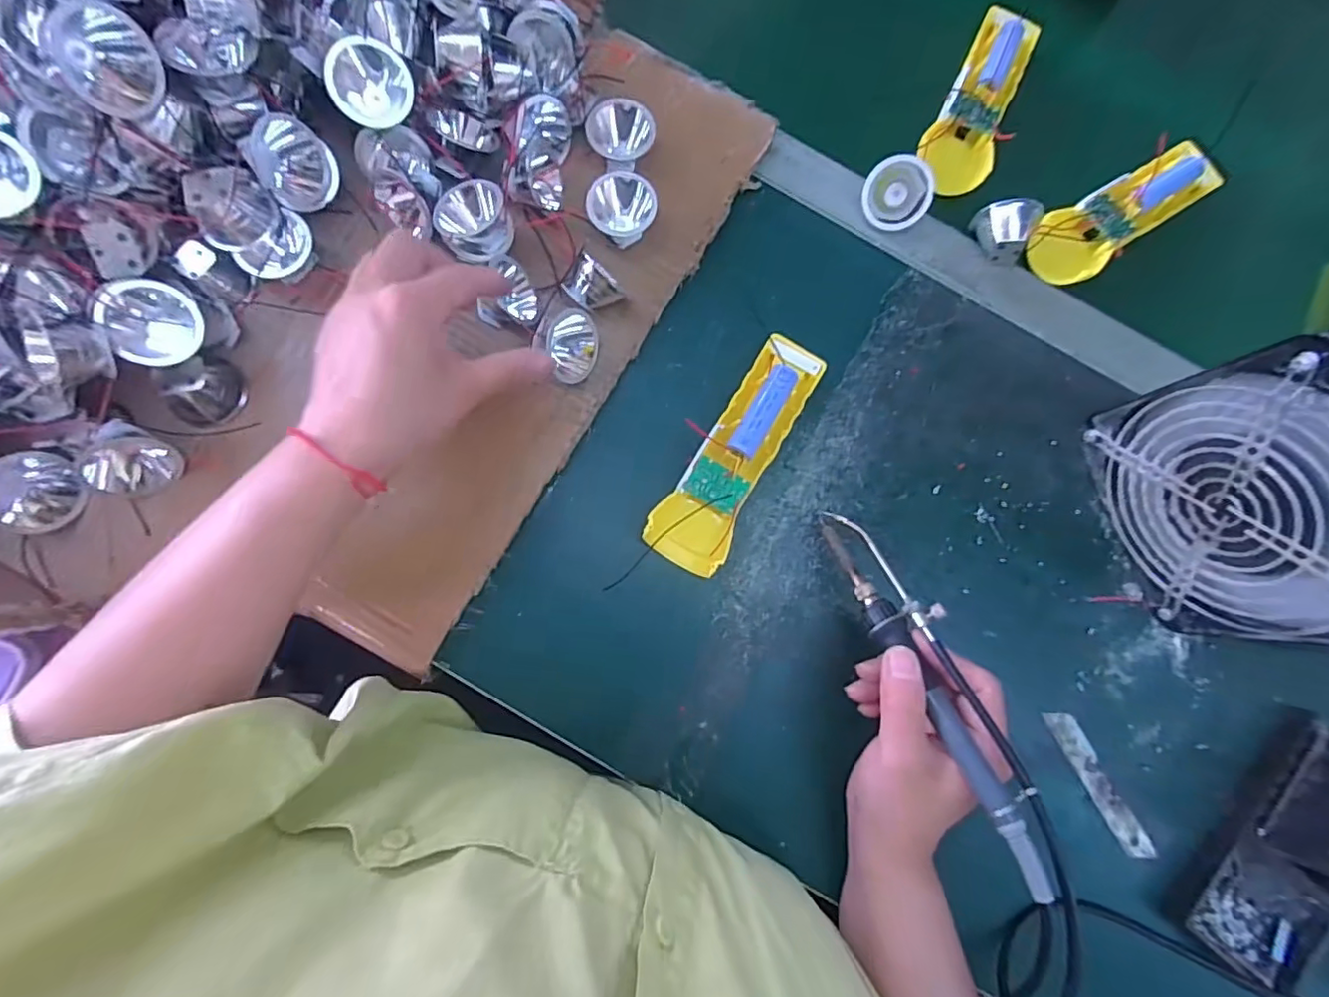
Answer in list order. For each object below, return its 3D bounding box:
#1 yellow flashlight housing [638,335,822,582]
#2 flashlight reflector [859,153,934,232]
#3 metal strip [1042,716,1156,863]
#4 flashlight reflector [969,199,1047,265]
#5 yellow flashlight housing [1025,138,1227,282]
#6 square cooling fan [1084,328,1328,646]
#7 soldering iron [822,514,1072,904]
[{"bbox_3d":[0.046,-0.030,0.360,0.049,0.033,0.161,29,81,2],"label":"yellow flashlight housing"},{"bbox_3d":[0.162,-0.213,0.393,0.045,0.037,0.045,9,122,12],"label":"flashlight reflector"},{"bbox_3d":[0.275,0.180,0.358,0.017,0.005,0.097,-29,83,0],"label":"metal strip"},{"bbox_3d":[0.236,-0.185,0.392,0.038,0.029,0.032,10,81,-1],"label":"flashlight reflector"},{"bbox_3d":[0.331,-0.204,0.404,0.159,0.024,0.050,-29,84,-6],"label":"yellow flashlight housing"},{"bbox_3d":[0.329,0.000,0.311,0.059,0.150,0.144,-12,82,-4],"label":"square cooling fan"},{"bbox_3d":[0.142,0.092,0.299,0.030,0.021,0.205,-20,61,-5],"label":"soldering iron"}]

